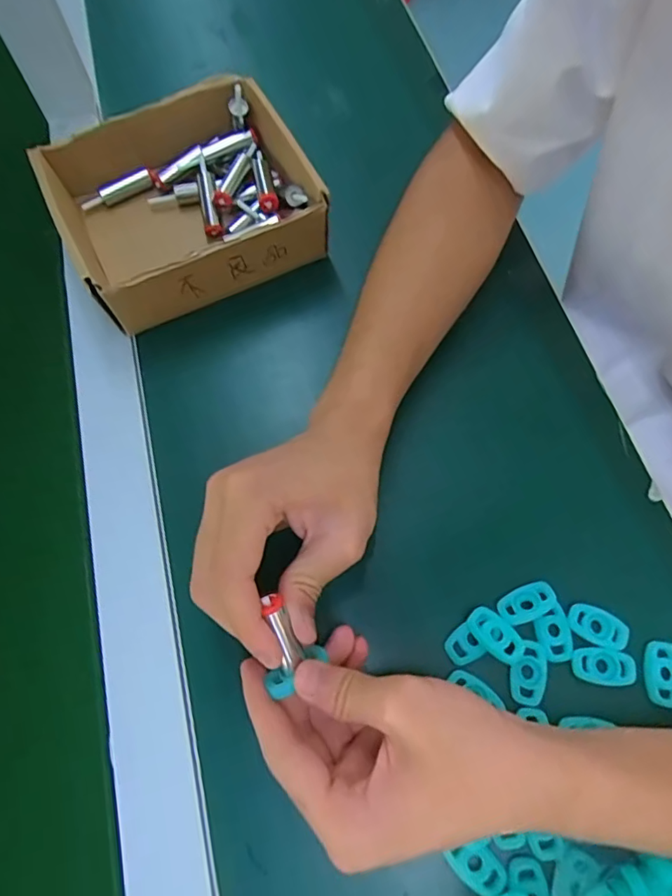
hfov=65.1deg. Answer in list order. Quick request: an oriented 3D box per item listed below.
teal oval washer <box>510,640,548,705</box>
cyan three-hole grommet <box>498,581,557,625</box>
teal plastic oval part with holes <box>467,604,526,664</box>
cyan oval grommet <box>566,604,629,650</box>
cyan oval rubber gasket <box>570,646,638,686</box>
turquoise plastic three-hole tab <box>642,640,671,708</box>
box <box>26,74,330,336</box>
[{"bbox_3d":[0.104,0.121,0.283,0.018,0.004,0.032,17,68,7],"label":"teal oval washer"},{"bbox_3d":[0.106,0.087,0.295,0.033,0.009,0.017,-22,68,-9],"label":"cyan three-hole grommet"},{"bbox_3d":[0.087,0.102,0.287,0.033,0.008,0.018,37,71,15],"label":"teal plastic oval part with holes"},{"bbox_3d":[0.144,0.098,0.292,0.033,0.004,0.019,21,68,9],"label":"cyan oval grommet"},{"bbox_3d":[0.144,0.118,0.284,0.032,0.004,0.018,5,67,2],"label":"cyan oval rubber gasket"},{"bbox_3d":[0.177,0.122,0.284,0.020,0.004,0.032,5,67,2],"label":"turquoise plastic three-hole tab"},{"bbox_3d":[-0.108,-0.182,0.384,0.167,0.066,0.164,-25,69,-10],"label":"box"}]

